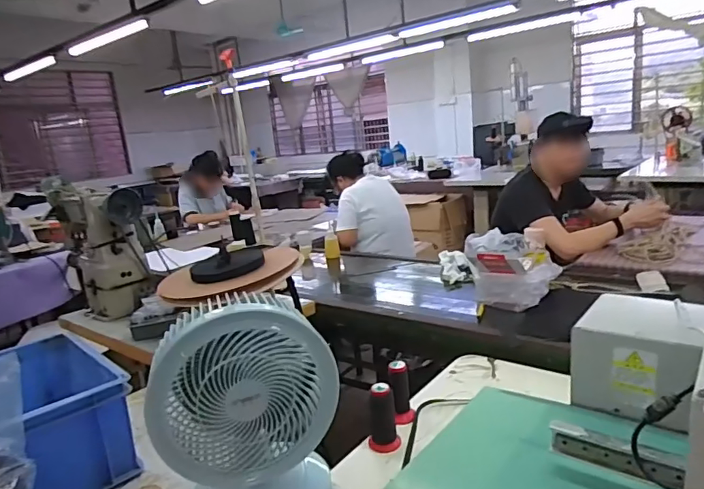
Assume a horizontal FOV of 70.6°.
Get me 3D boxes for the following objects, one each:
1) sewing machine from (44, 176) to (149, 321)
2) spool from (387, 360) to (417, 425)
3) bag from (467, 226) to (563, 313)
[{"bbox_3d":[-0.837,0.012,1.664,0.191,0.399,0.435,-17,17,-38],"label":"sewing machine"},{"bbox_3d":[0.099,0.295,0.993,0.045,0.123,0.047,-6,13,3],"label":"spool"},{"bbox_3d":[0.482,0.080,1.503,0.263,0.192,0.330,-3,14,15],"label":"bag"}]

